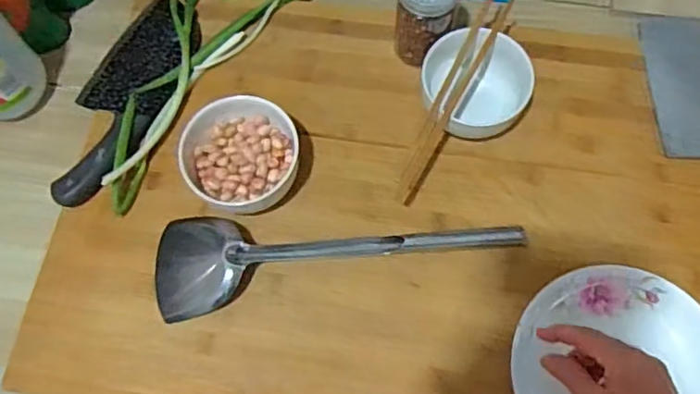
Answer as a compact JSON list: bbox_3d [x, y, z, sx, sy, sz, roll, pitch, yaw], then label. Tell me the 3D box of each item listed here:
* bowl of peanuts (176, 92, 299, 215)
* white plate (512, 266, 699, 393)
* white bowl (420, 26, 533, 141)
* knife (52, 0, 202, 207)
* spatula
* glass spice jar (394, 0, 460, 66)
[{"bbox_3d":[-0.100,-0.036,0.563,0.100,0.068,0.104,-1,69,2],"label":"bowl of peanuts"},{"bbox_3d":[0.218,0.139,0.495,0.168,0.026,0.162,-1,67,2],"label":"white plate"},{"bbox_3d":[0.121,-0.108,0.588,0.107,0.055,0.090,-6,69,0],"label":"white bowl"},{"bbox_3d":[-0.230,-0.099,0.618,0.088,0.030,0.239,19,71,9],"label":"knife"},{"bbox_3d":[-0.012,0.040,0.549,0.339,0.033,0.093,-8,69,-1],"label":"spatula"},{"bbox_3d":[0.073,-0.172,0.580,0.056,0.087,0.066,11,70,7],"label":"glass spice jar"}]

